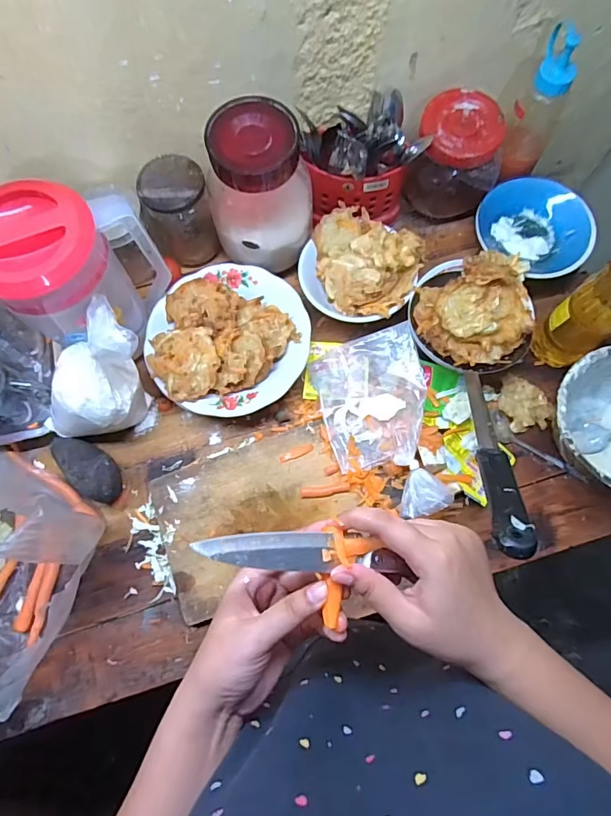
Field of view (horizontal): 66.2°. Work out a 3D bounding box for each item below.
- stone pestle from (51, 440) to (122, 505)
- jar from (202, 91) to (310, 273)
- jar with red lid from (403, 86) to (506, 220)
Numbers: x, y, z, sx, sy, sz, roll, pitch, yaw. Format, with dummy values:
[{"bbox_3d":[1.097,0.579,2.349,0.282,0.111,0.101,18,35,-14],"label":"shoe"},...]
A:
[{"bbox_3d":[-0.270,0.075,0.584,0.113,0.057,0.052,32,75,22],"label":"stone pestle"},{"bbox_3d":[-0.054,-0.264,0.570,0.120,0.161,0.114,0,73,0],"label":"jar"},{"bbox_3d":[0.203,-0.335,0.636,0.112,0.126,0.099,21,74,6],"label":"jar with red lid"}]

